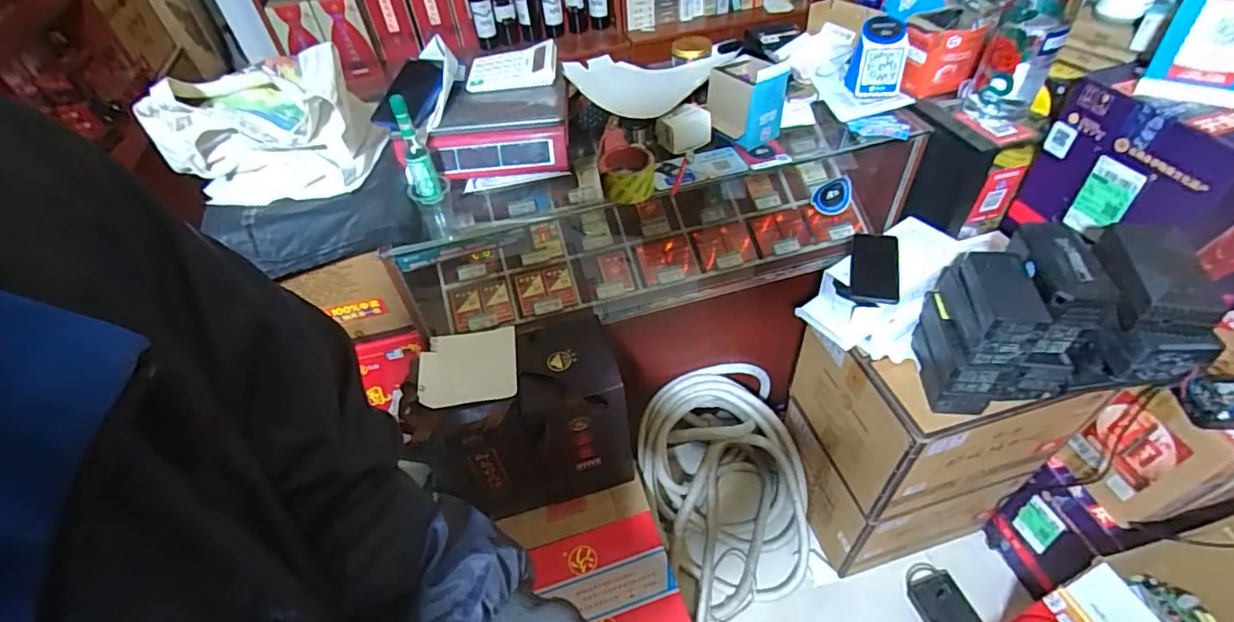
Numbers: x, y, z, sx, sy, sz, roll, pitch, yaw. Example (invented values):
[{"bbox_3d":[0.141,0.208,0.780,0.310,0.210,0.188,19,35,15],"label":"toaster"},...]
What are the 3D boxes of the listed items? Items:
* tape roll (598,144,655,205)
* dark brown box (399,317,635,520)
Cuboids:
[{"bbox_3d":[0.020,-0.233,0.947,0.095,0.056,0.095,1,47,5],"label":"tape roll"},{"bbox_3d":[-0.168,0.229,1.141,0.382,0.367,0.215,-12,48,-7],"label":"dark brown box"}]

